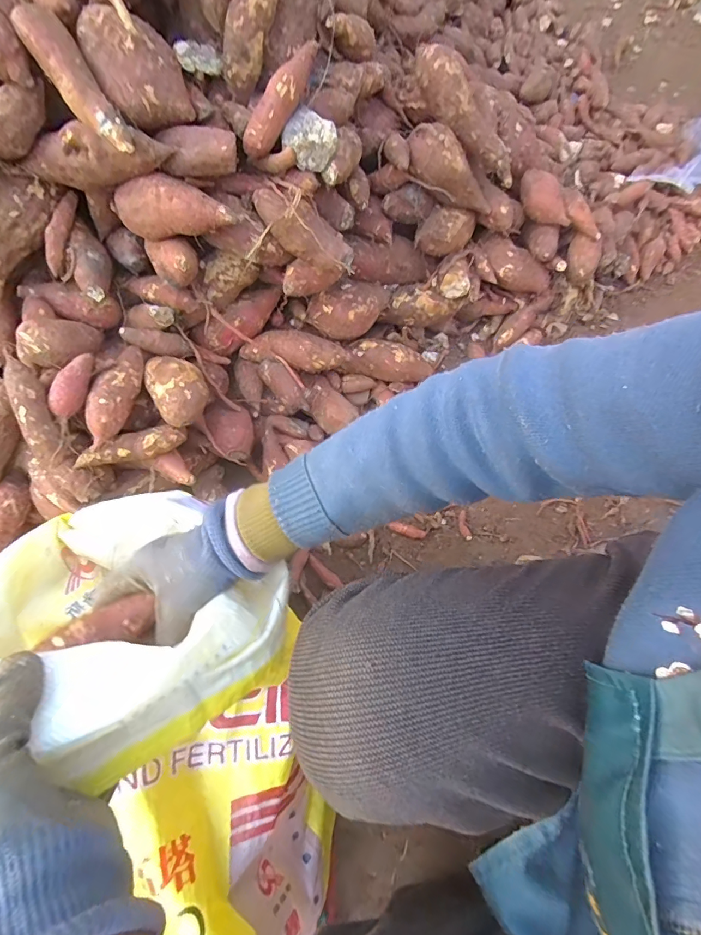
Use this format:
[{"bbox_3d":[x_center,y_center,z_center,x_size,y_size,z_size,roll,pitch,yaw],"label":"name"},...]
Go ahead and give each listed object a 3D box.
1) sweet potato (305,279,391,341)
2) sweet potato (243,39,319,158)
[{"bbox_3d":[0.011,-0.252,0.663,0.149,0.057,0.066,-27,72,-10],"label":"sweet potato"},{"bbox_3d":[-0.075,-0.398,0.458,0.029,0.026,0.124,37,98,12],"label":"sweet potato"}]

